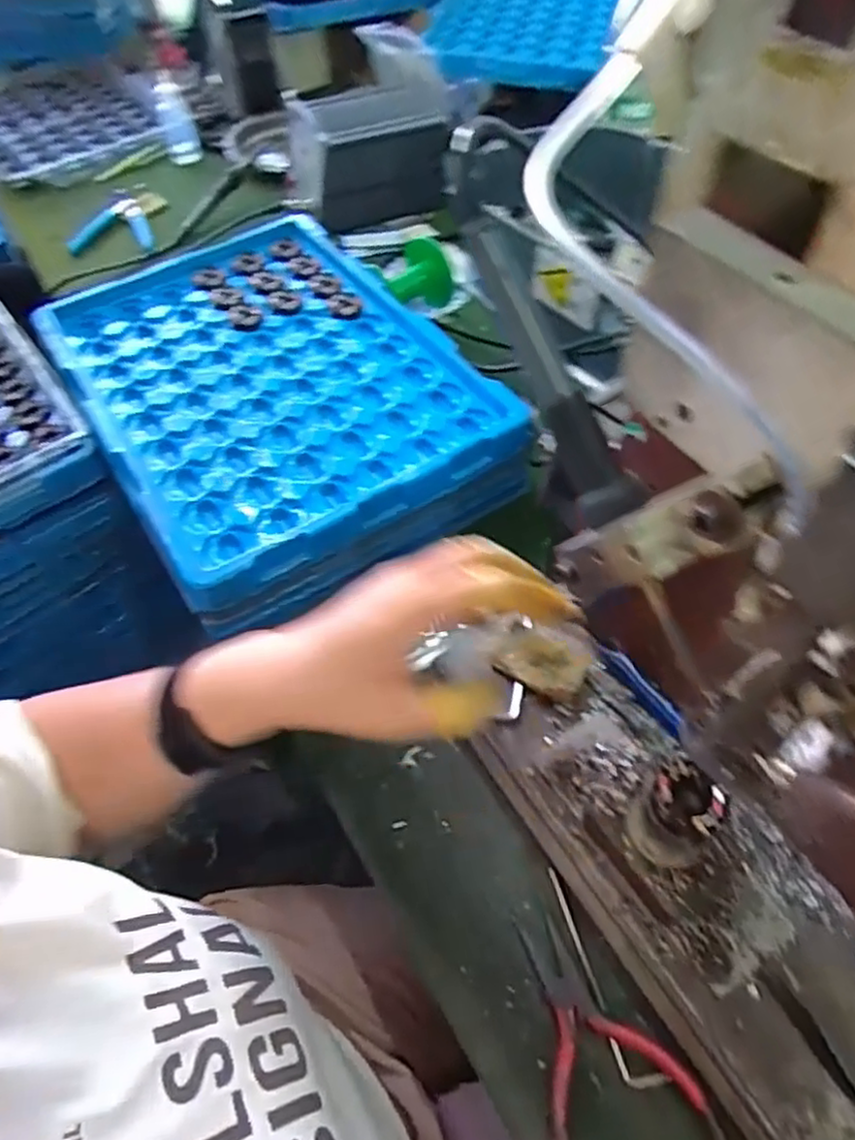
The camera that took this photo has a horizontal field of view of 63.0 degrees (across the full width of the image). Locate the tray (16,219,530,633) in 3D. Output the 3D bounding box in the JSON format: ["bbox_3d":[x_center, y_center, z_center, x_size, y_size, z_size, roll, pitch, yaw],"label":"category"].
[{"bbox_3d":[-0.133,-0.151,0.579,0.276,0.055,0.390,-30,58,-16],"label":"tray"}]

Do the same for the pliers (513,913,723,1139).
[{"bbox_3d":[0.073,0.226,0.332,0.071,0.019,0.112,-26,57,-14],"label":"pliers"}]

